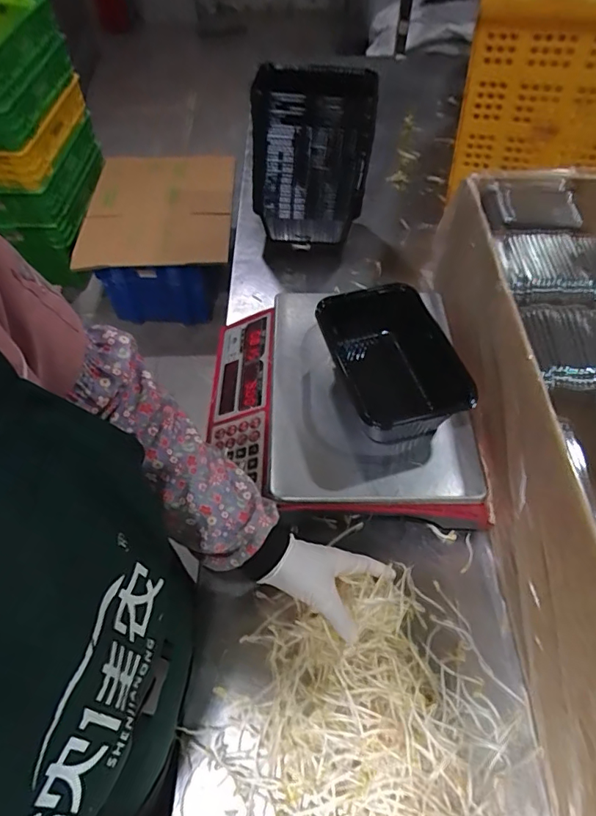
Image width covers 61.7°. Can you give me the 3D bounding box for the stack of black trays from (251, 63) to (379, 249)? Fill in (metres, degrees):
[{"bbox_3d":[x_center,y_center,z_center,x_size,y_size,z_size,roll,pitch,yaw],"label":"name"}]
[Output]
[{"bbox_3d":[0.019,-0.394,0.805,0.180,0.229,0.131,-2,55,-1],"label":"stack of black trays"}]

